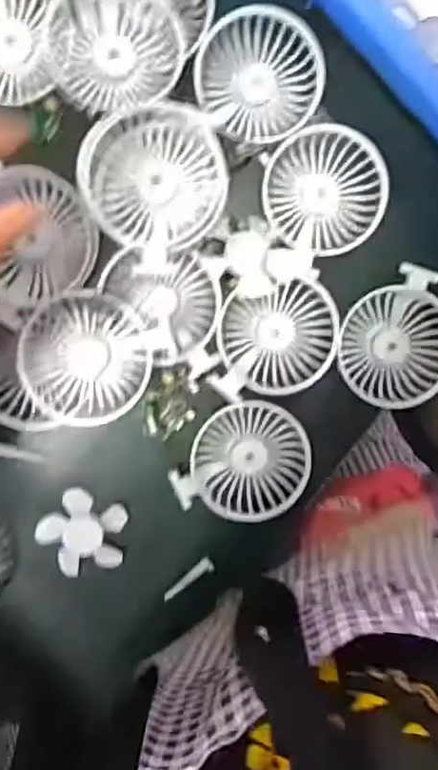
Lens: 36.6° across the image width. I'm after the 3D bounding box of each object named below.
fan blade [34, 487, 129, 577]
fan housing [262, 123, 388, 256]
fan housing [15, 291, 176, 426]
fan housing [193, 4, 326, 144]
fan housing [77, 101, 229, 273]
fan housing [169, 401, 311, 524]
[{"bbox_3d":[-0.106,0.120,0.528,0.068,0.010,0.065,0,98,-1],"label":"fan blade"},{"bbox_3d":[0.079,-0.145,0.500,0.088,0.027,0.090,-3,98,-1],"label":"fan housing"},{"bbox_3d":[-0.092,-0.022,0.470,0.093,0.036,0.094,-3,96,-28],"label":"fan housing"},{"bbox_3d":[0.029,-0.226,0.486,0.089,0.030,0.087,0,98,-1],"label":"fan housing"},{"bbox_3d":[-0.042,-0.134,0.447,0.093,0.031,0.101,0,98,-1],"label":"fan housing"},{"bbox_3d":[0.022,0.059,0.518,0.095,0.018,0.090,16,98,-4],"label":"fan housing"}]

